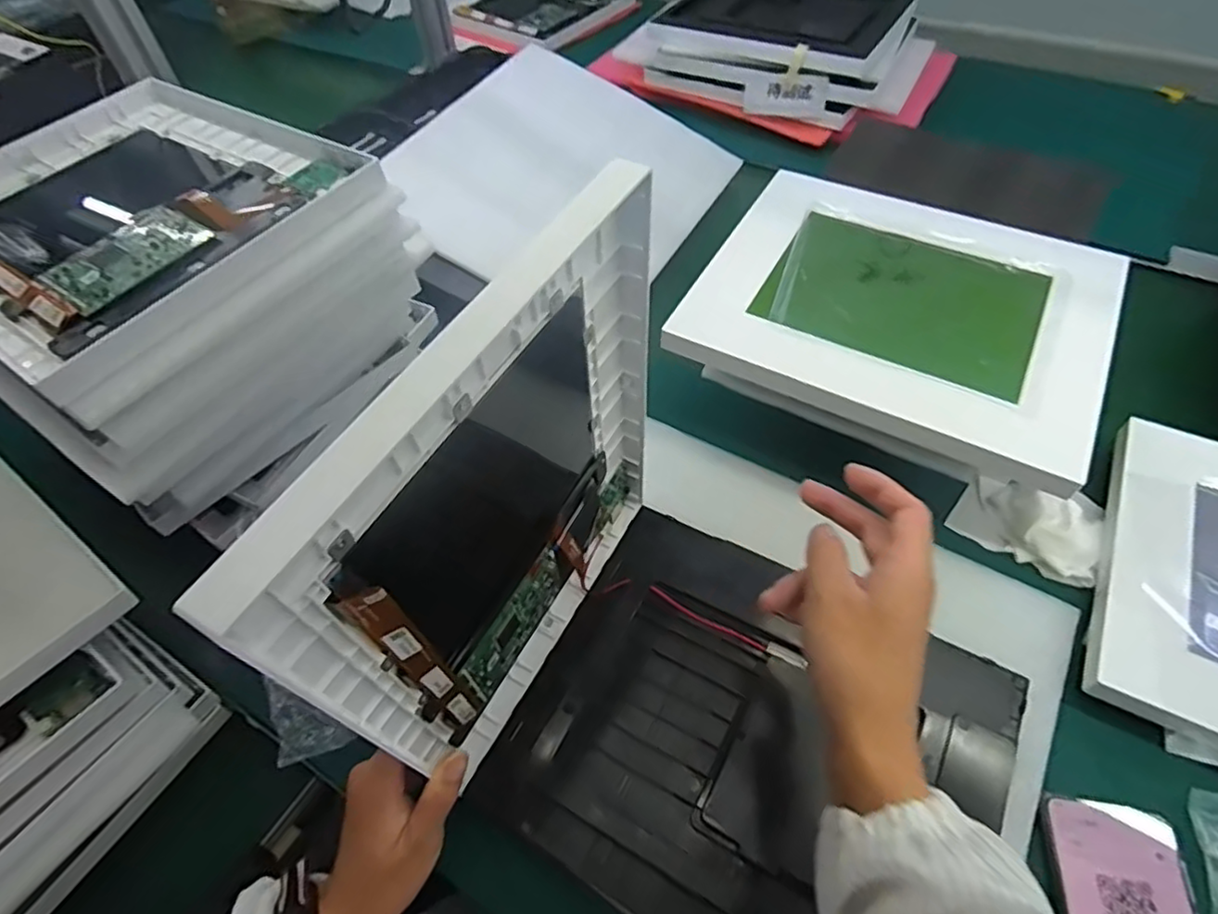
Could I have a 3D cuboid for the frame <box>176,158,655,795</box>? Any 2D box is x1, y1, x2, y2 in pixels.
[{"bbox_3d":[-0.043,0.036,0.359,0.024,0.302,0.259,25,59,20],"label":"frame"}]

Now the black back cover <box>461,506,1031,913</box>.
[{"bbox_3d":[0.091,0.179,0.420,0.292,0.023,0.245,24,59,20],"label":"black back cover"}]

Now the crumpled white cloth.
[{"bbox_3d":[0.334,0.042,0.507,0.100,0.030,0.081,27,60,22],"label":"crumpled white cloth"}]

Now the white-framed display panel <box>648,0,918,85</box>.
[{"bbox_3d":[0.243,-0.605,0.888,0.314,0.033,0.252,21,58,18],"label":"white-framed display panel"}]

